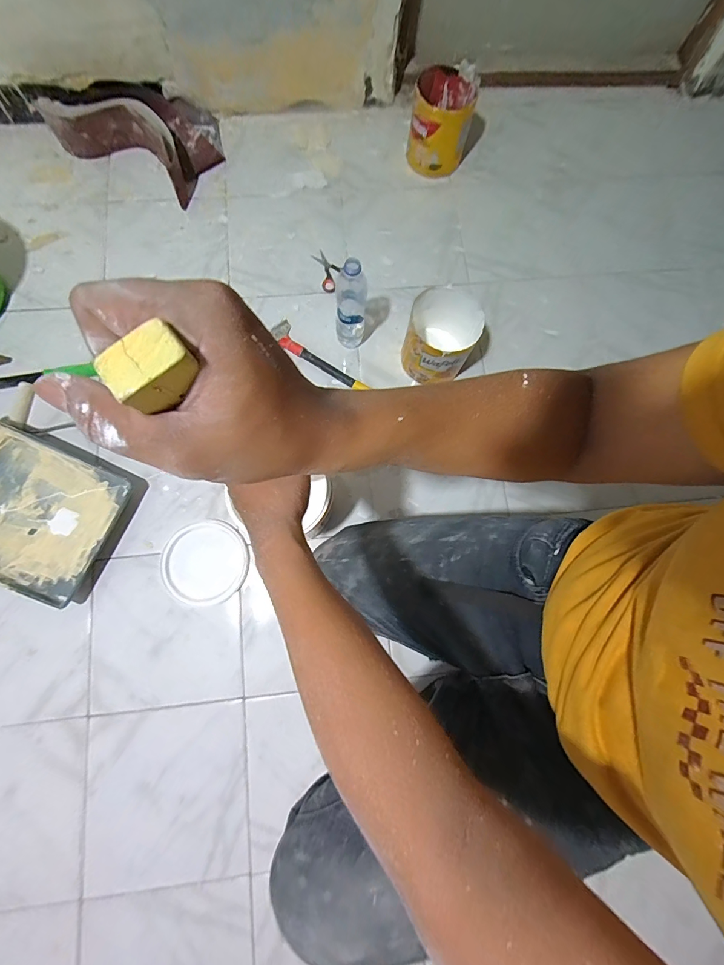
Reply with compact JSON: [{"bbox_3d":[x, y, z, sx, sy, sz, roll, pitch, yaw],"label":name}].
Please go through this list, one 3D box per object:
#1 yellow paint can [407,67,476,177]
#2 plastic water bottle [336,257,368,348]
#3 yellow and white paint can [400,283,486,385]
[{"bbox_3d":[0.195,-0.906,0.986,0.142,0.174,0.143,0,77,-1],"label":"yellow paint can"},{"bbox_3d":[-0.024,-0.381,0.834,0.064,0.232,0.076,3,77,0],"label":"plastic water bottle"},{"bbox_3d":[0.172,-0.317,0.868,0.149,0.149,0.158,20,78,4],"label":"yellow and white paint can"}]

